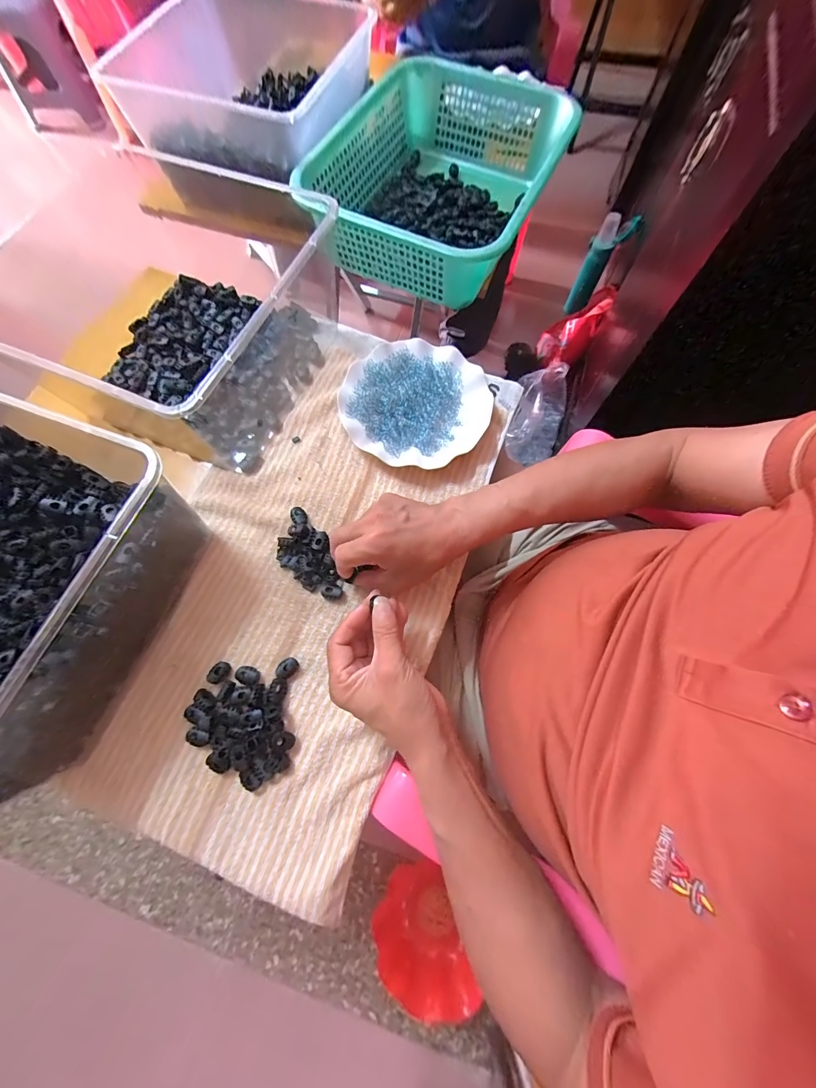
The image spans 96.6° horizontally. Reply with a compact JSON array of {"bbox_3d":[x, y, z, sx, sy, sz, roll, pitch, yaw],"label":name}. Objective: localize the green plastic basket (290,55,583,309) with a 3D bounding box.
[{"bbox_3d":[0.049,-0.532,0.540,0.292,0.101,0.385,22,72,7],"label":"green plastic basket"}]

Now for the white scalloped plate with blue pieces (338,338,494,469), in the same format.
[{"bbox_3d":[0.009,-0.178,0.450,0.179,0.021,0.177,0,71,0],"label":"white scalloped plate with blue pieces"}]

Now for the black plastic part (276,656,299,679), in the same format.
[{"bbox_3d":[-0.122,0.124,0.366,0.022,0.008,0.017,-43,76,-13],"label":"black plastic part"}]

